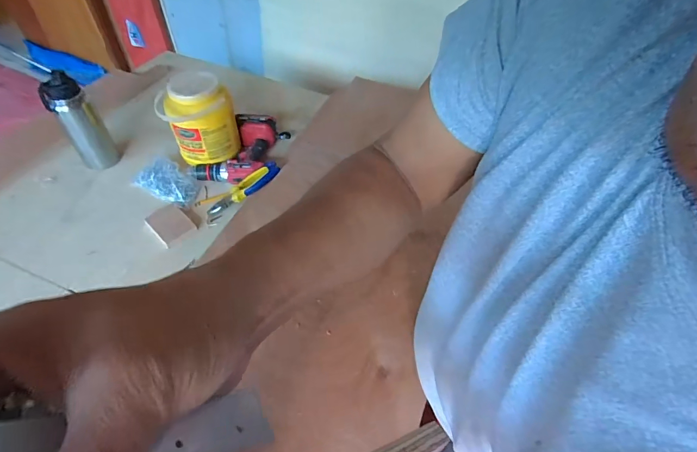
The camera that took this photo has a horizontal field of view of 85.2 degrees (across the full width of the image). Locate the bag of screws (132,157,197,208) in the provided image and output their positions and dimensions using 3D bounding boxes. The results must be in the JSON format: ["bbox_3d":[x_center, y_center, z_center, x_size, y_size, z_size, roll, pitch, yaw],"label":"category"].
[{"bbox_3d":[-0.461,-0.113,0.971,0.180,0.038,0.097,30,55,20],"label":"bag of screws"}]

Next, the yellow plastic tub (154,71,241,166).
[{"bbox_3d":[-0.374,-0.265,0.957,0.173,0.185,0.138,-15,53,-15],"label":"yellow plastic tub"}]

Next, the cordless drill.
[{"bbox_3d":[-0.286,-0.218,1.049,0.183,0.079,0.271,12,51,7],"label":"cordless drill"}]

